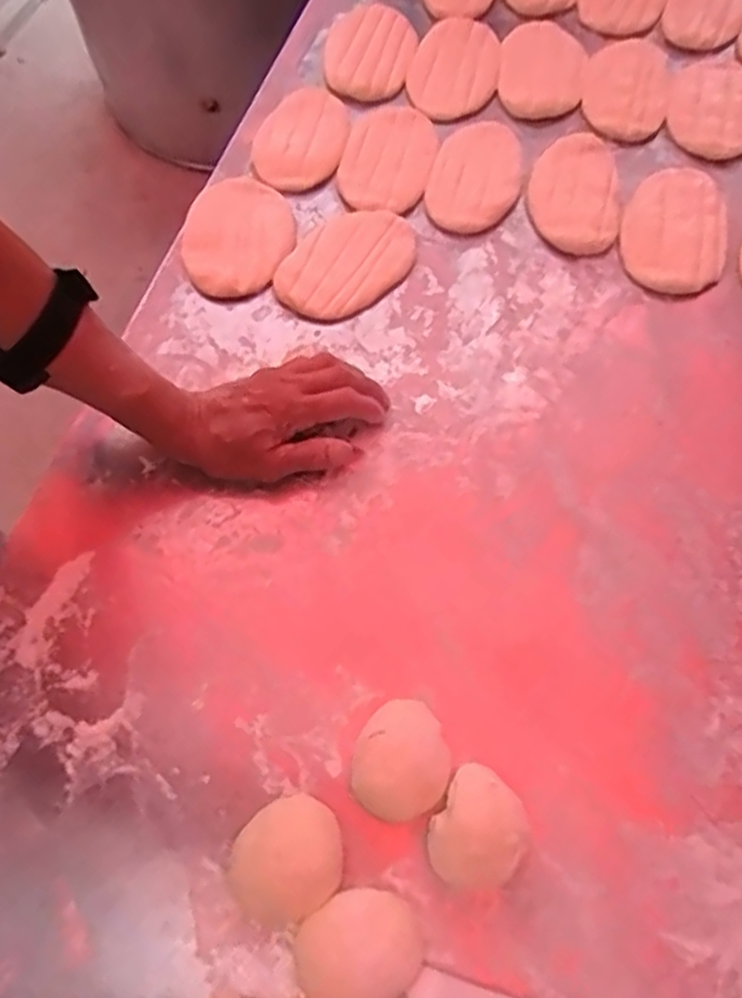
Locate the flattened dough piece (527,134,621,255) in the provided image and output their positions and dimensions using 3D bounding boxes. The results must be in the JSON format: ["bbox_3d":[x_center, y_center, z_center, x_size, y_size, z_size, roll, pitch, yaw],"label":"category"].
[{"bbox_3d":[0.173,-0.262,0.637,0.074,0.011,0.124,6,64,4],"label":"flattened dough piece"}]

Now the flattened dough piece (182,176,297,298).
[{"bbox_3d":[-0.109,-0.217,0.616,0.087,0.011,0.118,-3,63,0],"label":"flattened dough piece"}]

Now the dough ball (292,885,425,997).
[{"bbox_3d":[-0.007,0.240,0.395,0.066,0.030,0.056,-34,67,-15],"label":"dough ball"}]

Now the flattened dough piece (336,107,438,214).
[{"bbox_3d":[0.014,-0.300,0.659,0.079,0.007,0.126,10,64,6],"label":"flattened dough piece"}]

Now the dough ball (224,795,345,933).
[{"bbox_3d":[-0.047,0.200,0.410,0.056,0.034,0.067,41,71,19],"label":"dough ball"}]

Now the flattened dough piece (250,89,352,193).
[{"bbox_3d":[-0.061,-0.324,0.668,0.076,0.014,0.127,11,64,6],"label":"flattened dough piece"}]

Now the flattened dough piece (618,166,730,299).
[{"bbox_3d":[0.255,-0.229,0.617,0.085,0.013,0.132,17,65,9],"label":"flattened dough piece"}]

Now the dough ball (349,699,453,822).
[{"bbox_3d":[0.018,0.153,0.432,0.053,0.033,0.063,31,68,16],"label":"dough ball"}]

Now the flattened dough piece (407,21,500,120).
[{"bbox_3d":[0.079,-0.406,0.702,0.081,0.012,0.122,18,65,10],"label":"flattened dough piece"}]

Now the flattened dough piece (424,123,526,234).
[{"bbox_3d":[0.092,-0.285,0.649,0.079,0.018,0.128,13,64,7],"label":"flattened dough piece"}]

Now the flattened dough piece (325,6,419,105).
[{"bbox_3d":[-0.002,-0.425,0.709,0.084,0.013,0.127,13,64,7],"label":"flattened dough piece"}]

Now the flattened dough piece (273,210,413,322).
[{"bbox_3d":[-0.022,-0.195,0.609,0.122,0.010,0.085,-40,69,-17],"label":"flattened dough piece"}]

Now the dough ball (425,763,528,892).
[{"bbox_3d":[0.059,0.183,0.411,0.049,0.042,0.059,29,67,14],"label":"dough ball"}]

